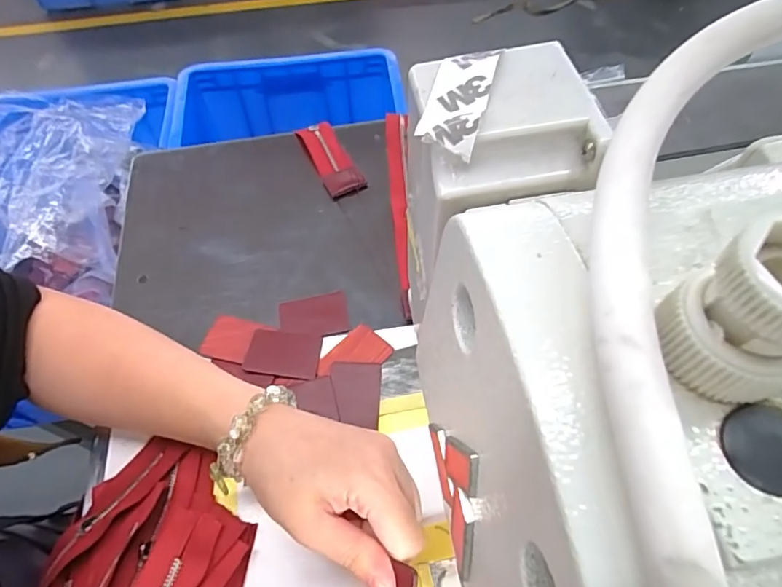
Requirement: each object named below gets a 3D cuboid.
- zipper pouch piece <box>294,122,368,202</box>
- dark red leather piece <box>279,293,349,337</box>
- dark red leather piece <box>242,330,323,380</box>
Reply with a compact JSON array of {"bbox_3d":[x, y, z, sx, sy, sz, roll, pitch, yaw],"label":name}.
[{"bbox_3d":[-0.056,-0.123,0.457,0.032,0.012,0.086,-25,62,-14],"label":"zipper pouch piece"},{"bbox_3d":[-0.060,0.017,0.380,0.051,0.004,0.034,-10,59,-6],"label":"dark red leather piece"},{"bbox_3d":[-0.078,0.044,0.363,0.052,0.004,0.036,4,59,3],"label":"dark red leather piece"}]

